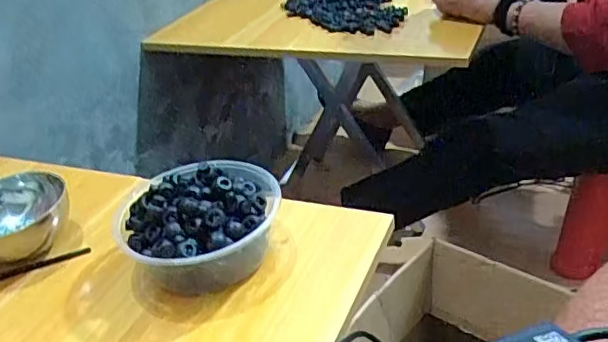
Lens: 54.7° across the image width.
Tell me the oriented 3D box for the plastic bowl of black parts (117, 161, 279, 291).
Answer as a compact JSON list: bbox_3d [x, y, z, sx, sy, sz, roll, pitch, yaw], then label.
[{"bbox_3d":[-0.087,0.051,0.510,0.137,0.074,0.136,-5,31,3],"label":"plastic bowl of black parts"}]

